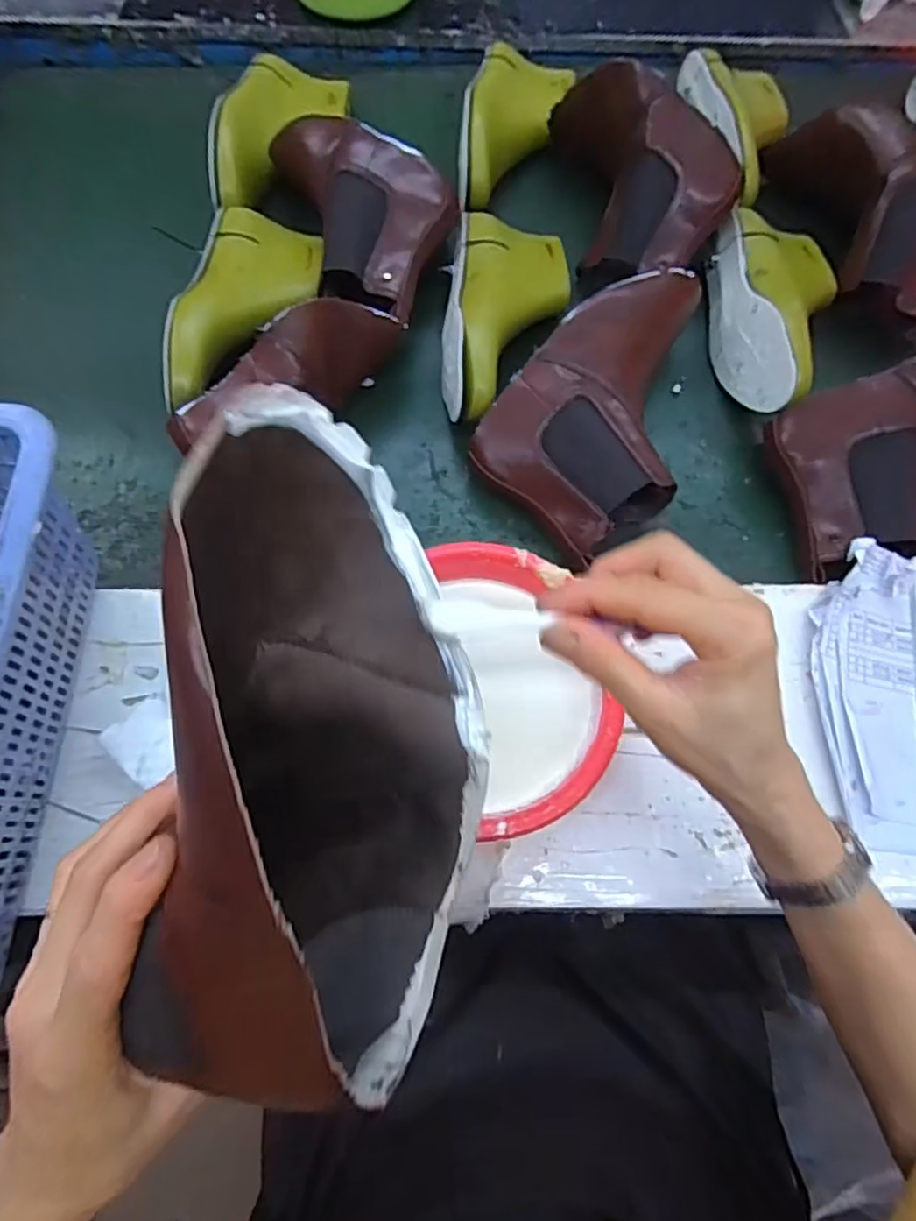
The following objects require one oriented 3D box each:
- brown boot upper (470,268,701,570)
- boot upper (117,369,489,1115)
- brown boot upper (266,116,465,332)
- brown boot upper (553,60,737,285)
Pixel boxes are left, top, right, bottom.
[{"bbox_3d":[0.148,-0.178,0.566,0.265,0.074,0.159,-43,76,-15],"label":"brown boot upper"},{"bbox_3d":[-0.041,0.045,0.235,0.102,0.117,0.251,-5,85,-3],"label":"boot upper"},{"bbox_3d":[-0.120,-0.379,0.632,0.208,0.090,0.165,20,70,6],"label":"brown boot upper"},{"bbox_3d":[0.151,-0.428,0.643,0.114,0.130,0.220,-42,76,-15],"label":"brown boot upper"}]

